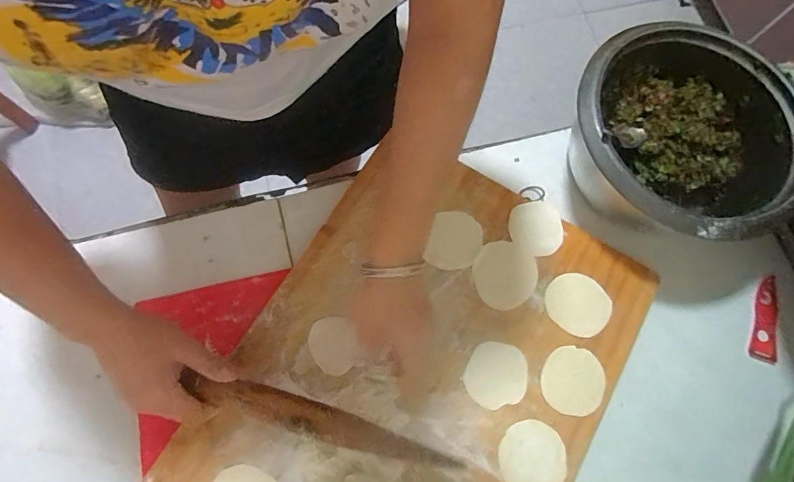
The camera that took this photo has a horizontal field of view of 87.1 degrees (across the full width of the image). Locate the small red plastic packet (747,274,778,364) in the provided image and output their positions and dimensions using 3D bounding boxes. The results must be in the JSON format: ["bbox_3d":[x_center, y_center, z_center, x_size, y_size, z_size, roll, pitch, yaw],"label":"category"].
[{"bbox_3d":[0.446,0.093,0.505,0.031,0.011,0.104,20,75,4],"label":"small red plastic packet"}]

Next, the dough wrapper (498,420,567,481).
[{"bbox_3d":[0.139,0.222,0.427,0.065,0.004,0.068,-1,68,3],"label":"dough wrapper"}]

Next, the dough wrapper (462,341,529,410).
[{"bbox_3d":[0.107,0.145,0.449,0.065,0.004,0.067,0,75,-2],"label":"dough wrapper"}]

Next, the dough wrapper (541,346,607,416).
[{"bbox_3d":[0.190,0.150,0.446,0.066,0.004,0.067,0,75,-2],"label":"dough wrapper"}]

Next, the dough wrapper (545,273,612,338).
[{"bbox_3d":[0.204,0.071,0.471,0.071,0.004,0.064,41,75,11],"label":"dough wrapper"}]

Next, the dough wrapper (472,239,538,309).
[{"bbox_3d":[0.124,0.037,0.478,0.071,0.004,0.074,0,75,-2],"label":"dough wrapper"}]

